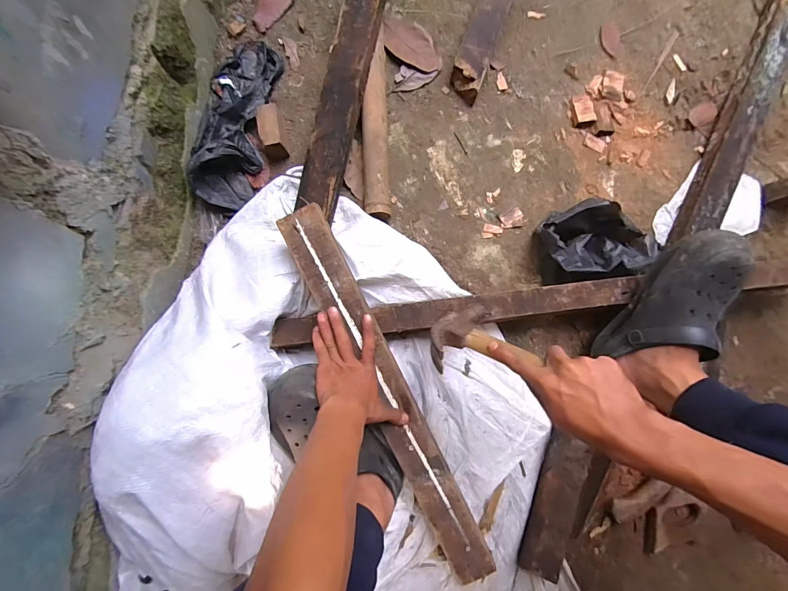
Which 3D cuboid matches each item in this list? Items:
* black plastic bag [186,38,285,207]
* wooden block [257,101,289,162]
[{"bbox_3d":[-0.280,-0.313,0.627,0.108,0.081,0.323,9,86,0],"label":"black plastic bag"},{"bbox_3d":[-0.212,-0.287,0.637,0.041,0.046,0.084,-11,86,-2],"label":"wooden block"}]

